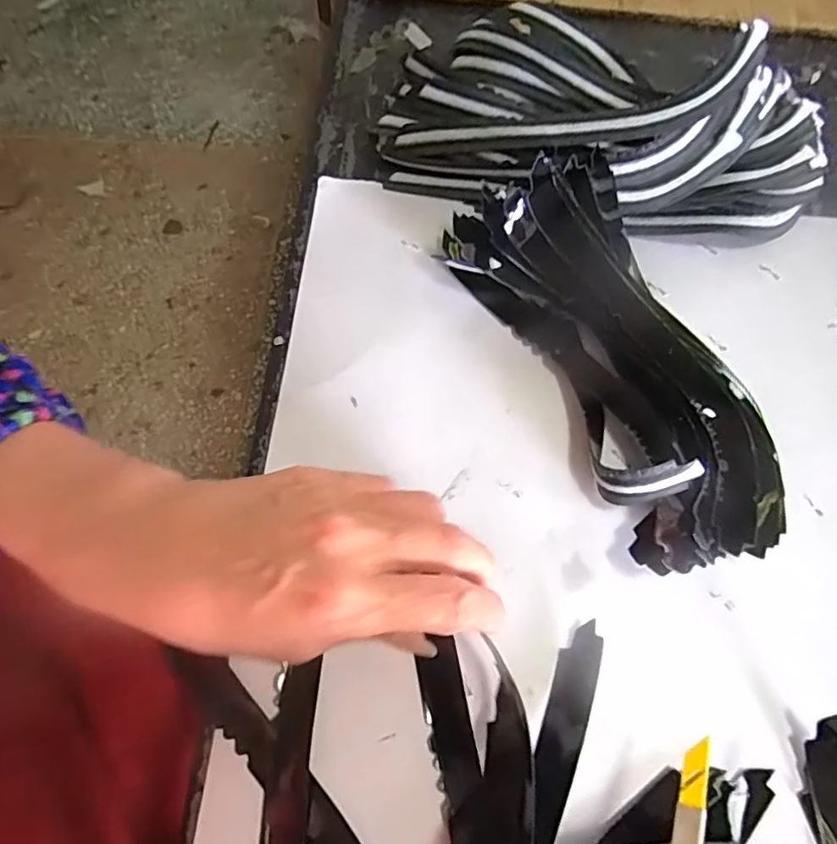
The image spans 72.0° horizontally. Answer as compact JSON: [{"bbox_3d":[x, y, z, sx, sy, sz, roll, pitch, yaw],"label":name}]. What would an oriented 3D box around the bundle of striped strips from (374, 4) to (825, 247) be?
[{"bbox_3d":[0.106,-0.175,0.324,0.255,0.063,0.115,15,70,3],"label":"bundle of striped strips"}]

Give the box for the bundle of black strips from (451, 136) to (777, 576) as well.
[{"bbox_3d":[0.101,-0.034,0.276,0.095,0.053,0.205,-23,72,-10],"label":"bundle of black strips"}]

